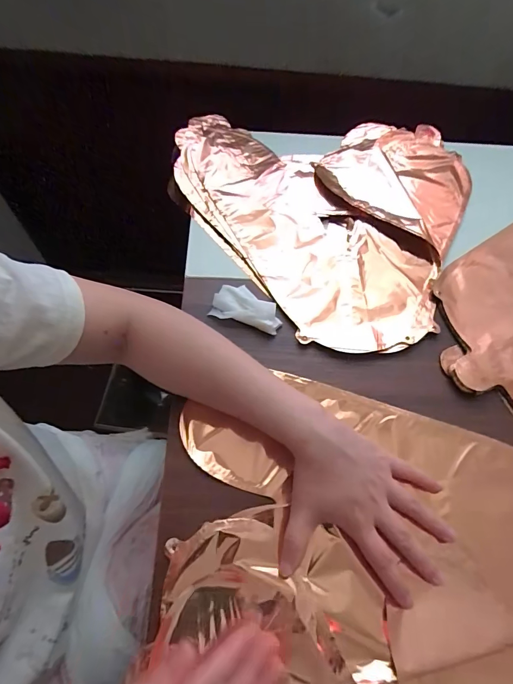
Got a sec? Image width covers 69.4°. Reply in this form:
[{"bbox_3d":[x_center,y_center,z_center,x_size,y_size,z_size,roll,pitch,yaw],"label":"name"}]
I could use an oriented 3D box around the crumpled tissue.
[{"bbox_3d":[-0.010,-0.040,0.412,0.077,0.014,0.044,17,62,5],"label":"crumpled tissue"}]

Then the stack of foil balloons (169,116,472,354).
[{"bbox_3d":[0.127,-0.208,0.508,0.390,0.020,0.413,-32,69,-18],"label":"stack of foil balloons"}]

